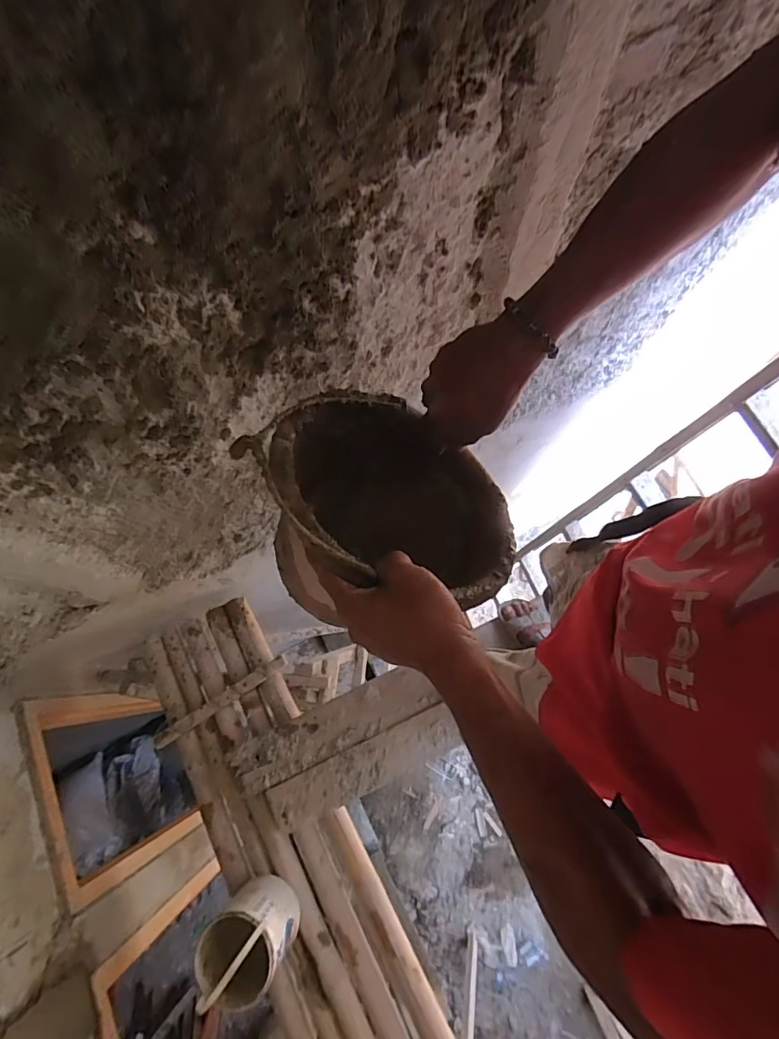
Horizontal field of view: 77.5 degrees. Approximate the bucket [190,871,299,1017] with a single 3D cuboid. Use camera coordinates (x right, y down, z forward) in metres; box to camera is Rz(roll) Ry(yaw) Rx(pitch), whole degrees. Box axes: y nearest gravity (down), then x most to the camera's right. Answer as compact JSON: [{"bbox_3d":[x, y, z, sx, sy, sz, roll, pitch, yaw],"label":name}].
[{"bbox_3d":[-0.327,0.971,1.116,0.172,0.229,0.179,0,73,1],"label":"bucket"}]

